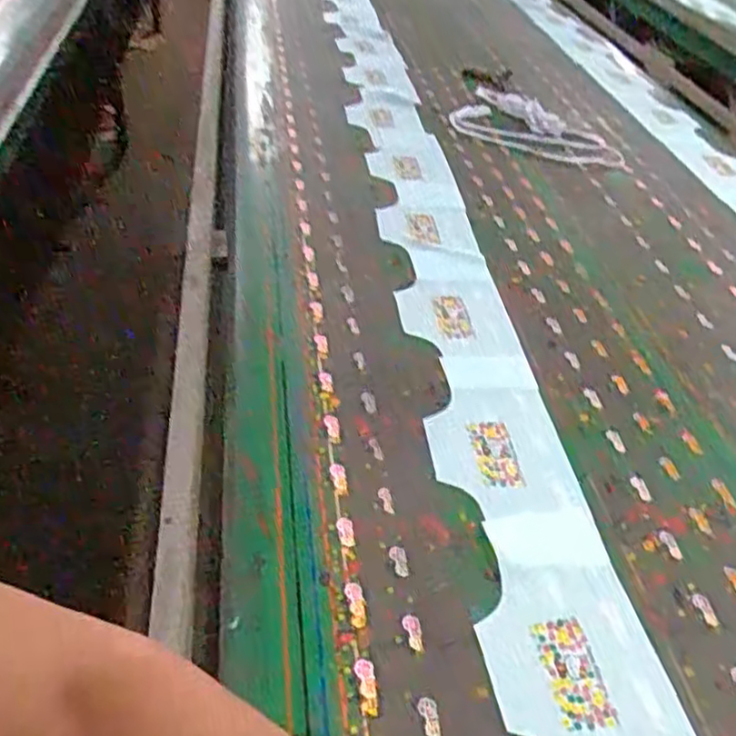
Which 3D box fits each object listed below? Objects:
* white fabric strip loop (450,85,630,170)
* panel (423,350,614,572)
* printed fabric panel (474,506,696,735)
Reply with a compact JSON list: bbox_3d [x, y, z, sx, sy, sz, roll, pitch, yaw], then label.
[{"bbox_3d":[0.401,-0.550,1.593,0.405,0.048,0.286,30,45,21],"label":"white fabric strip loop"},{"bbox_3d":[0.161,0.095,0.849,0.169,0.009,0.335,-2,42,-9],"label":"panel"},{"bbox_3d":[0.196,0.275,0.652,0.169,0.007,0.336,-2,42,-10],"label":"printed fabric panel"}]

